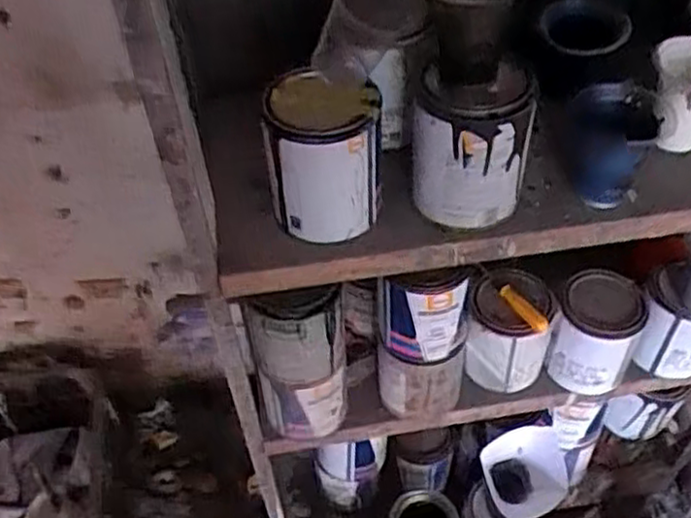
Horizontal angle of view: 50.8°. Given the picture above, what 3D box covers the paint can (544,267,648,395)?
[{"bbox_3d":[0.329,0.096,0.964,0.106,0.122,0.120,17,52,16],"label":"paint can"}]

